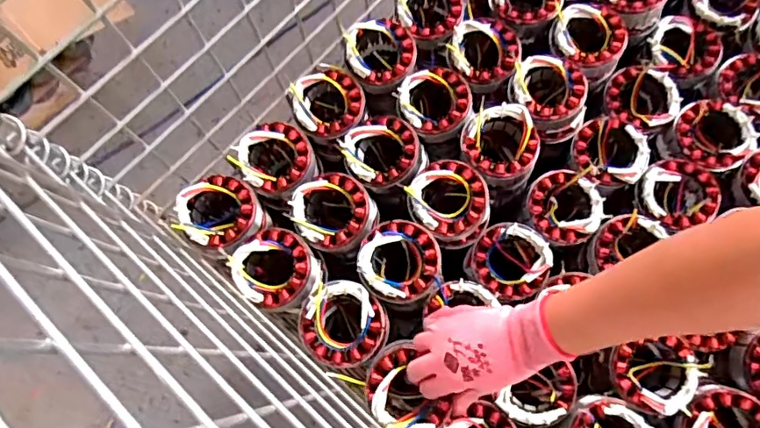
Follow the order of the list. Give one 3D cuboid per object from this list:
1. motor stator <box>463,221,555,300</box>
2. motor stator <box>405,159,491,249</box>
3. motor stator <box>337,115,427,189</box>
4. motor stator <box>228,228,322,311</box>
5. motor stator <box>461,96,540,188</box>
[{"bbox_3d":[0.149,0.057,0.607,0.082,0.055,0.086,-1,72,4],"label":"motor stator"},{"bbox_3d":[0.078,-0.014,0.586,0.090,0.055,0.092,-1,72,4],"label":"motor stator"},{"bbox_3d":[0.004,-0.067,0.612,0.097,0.049,0.090,16,74,10],"label":"motor stator"},{"bbox_3d":[-0.112,0.060,0.564,0.085,0.043,0.081,31,77,13],"label":"motor stator"},{"bbox_3d":[0.137,-0.079,0.601,0.086,0.050,0.092,-1,72,4],"label":"motor stator"}]

